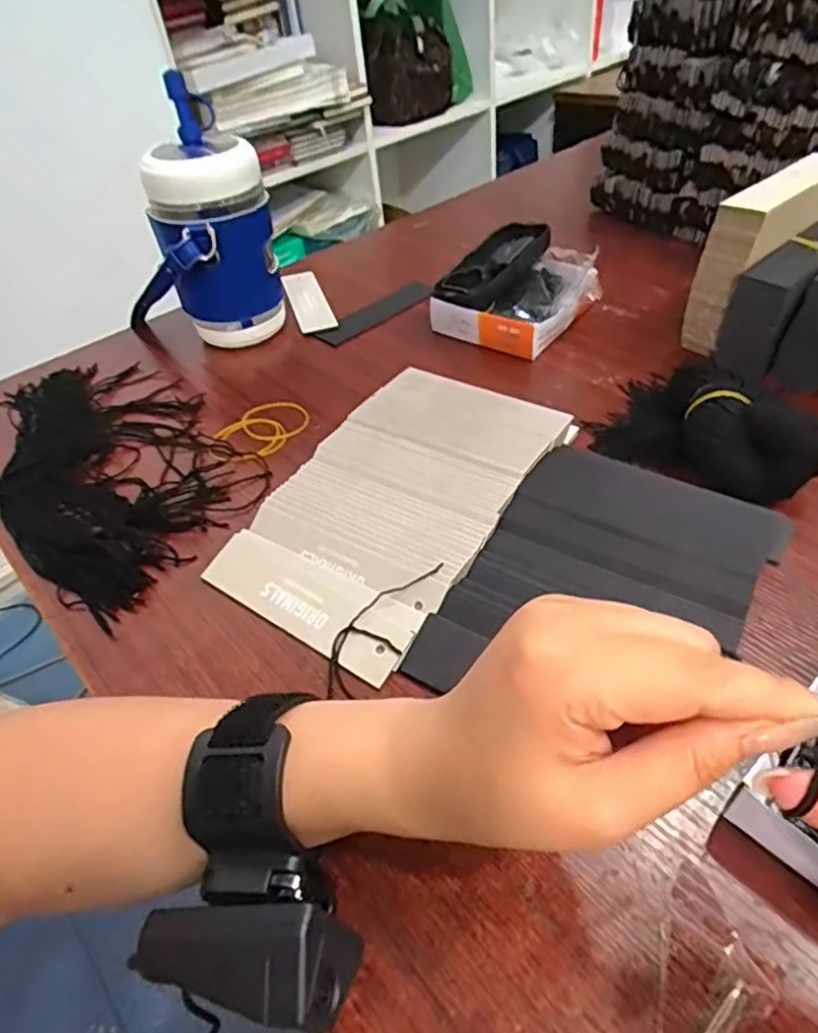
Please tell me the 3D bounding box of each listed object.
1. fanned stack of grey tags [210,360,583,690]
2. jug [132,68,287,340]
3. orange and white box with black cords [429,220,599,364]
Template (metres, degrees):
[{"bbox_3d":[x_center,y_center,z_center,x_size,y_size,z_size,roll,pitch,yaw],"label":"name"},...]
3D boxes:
[{"bbox_3d":[-0.008,-0.013,0.370,0.126,0.029,0.202,22,49,26],"label":"fanned stack of grey tags"},{"bbox_3d":[-0.178,-0.221,0.497,0.127,0.162,0.089,23,50,28],"label":"jug"},{"bbox_3d":[0.093,-0.182,0.515,0.115,0.058,0.109,26,51,30],"label":"orange and white box with black cords"}]

